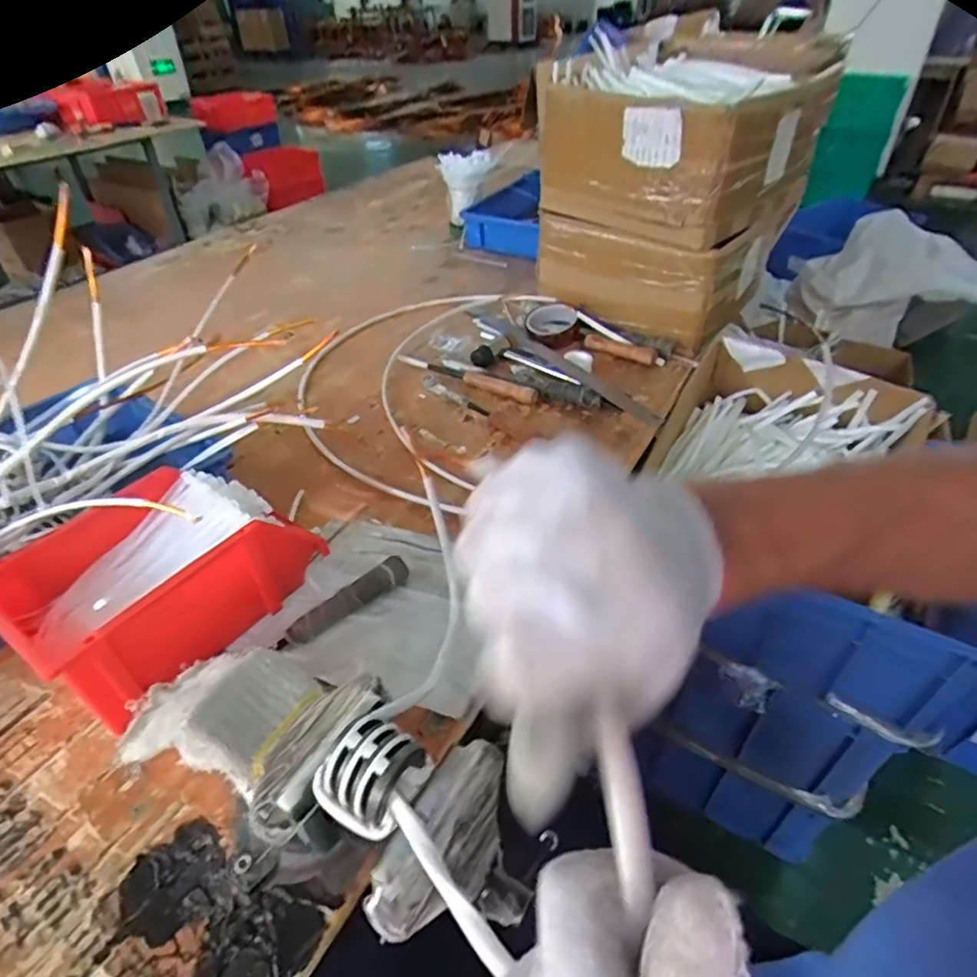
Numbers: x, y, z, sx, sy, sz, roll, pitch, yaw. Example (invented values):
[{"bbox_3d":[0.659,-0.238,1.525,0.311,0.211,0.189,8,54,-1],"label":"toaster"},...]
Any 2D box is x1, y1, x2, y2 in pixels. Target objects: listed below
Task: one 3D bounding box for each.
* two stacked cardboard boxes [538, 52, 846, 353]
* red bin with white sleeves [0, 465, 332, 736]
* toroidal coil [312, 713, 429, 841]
[{"bbox_3d":[0.350,-0.581,1.175,0.363,0.364,0.465,25,47,27],"label":"two stacked cardboard boxes"},{"bbox_3d":[-0.303,0.089,0.571,0.162,0.123,0.234,25,47,27],"label":"red bin with white sleeves"},{"bbox_3d":[-0.065,0.160,0.343,0.056,0.032,0.054,20,45,23],"label":"toroidal coil"}]

